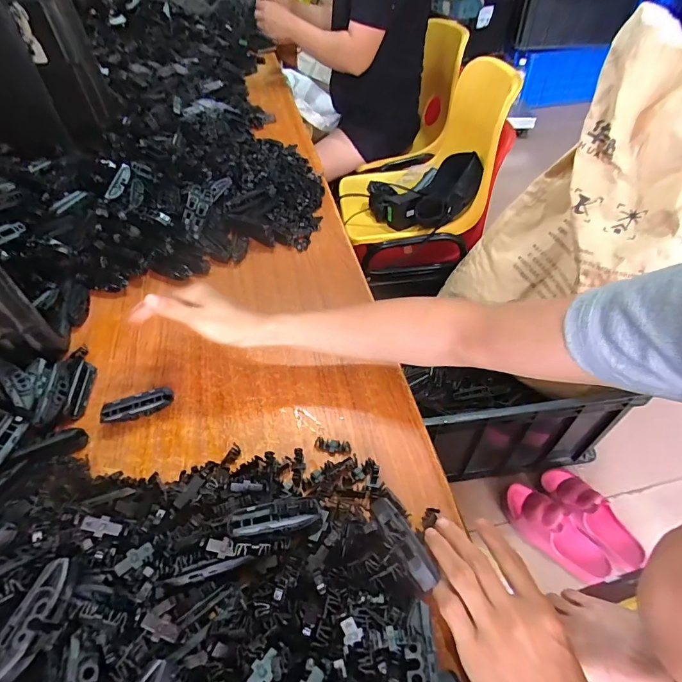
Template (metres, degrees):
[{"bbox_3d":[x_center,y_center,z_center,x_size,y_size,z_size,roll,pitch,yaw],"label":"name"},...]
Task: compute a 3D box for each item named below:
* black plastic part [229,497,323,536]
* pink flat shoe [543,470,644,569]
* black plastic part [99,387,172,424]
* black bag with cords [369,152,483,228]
[{"bbox_3d":[-0.053,0.139,0.316,0.070,0.009,0.024,-8,49,-4],"label":"black plastic part"},{"bbox_3d":[0.537,0.366,0.859,0.078,0.066,0.216,-23,51,-17],"label":"pink flat shoe"},{"bbox_3d":[-0.212,0.070,0.416,0.069,0.018,0.025,-16,50,-11],"label":"black plastic part"},{"bbox_3d":[0.202,-0.376,0.986,0.260,0.106,0.197,6,49,9],"label":"black bag with cords"}]

